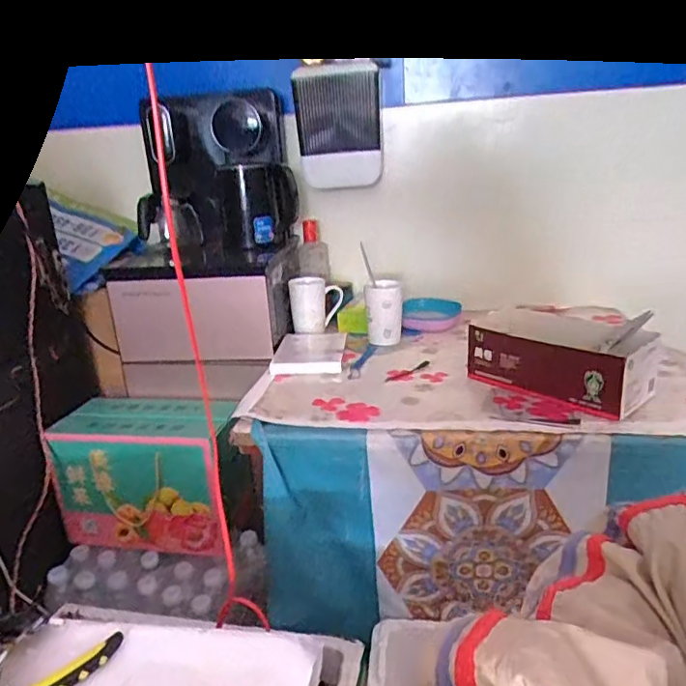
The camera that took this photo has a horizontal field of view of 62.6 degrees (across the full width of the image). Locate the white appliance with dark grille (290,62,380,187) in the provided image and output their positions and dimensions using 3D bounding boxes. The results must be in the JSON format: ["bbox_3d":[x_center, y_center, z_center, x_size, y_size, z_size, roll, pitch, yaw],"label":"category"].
[{"bbox_3d":[-0.012,-0.428,1.132,0.182,0.239,0.062,10,31,27],"label":"white appliance with dark grille"}]

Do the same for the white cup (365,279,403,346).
[{"bbox_3d":[0.084,-0.057,1.142,0.072,0.127,0.080,-2,19,2],"label":"white cup"}]

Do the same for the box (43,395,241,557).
[{"bbox_3d":[-0.356,0.249,1.082,0.328,0.241,0.151,1,19,10],"label":"box"}]

